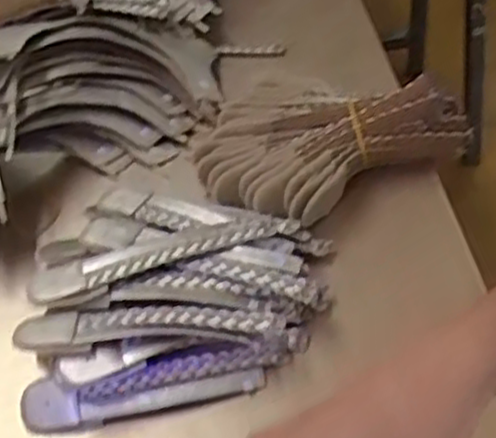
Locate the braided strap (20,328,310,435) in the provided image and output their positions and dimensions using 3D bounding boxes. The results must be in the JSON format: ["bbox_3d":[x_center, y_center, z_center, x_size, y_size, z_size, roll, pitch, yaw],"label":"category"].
[{"bbox_3d":[-0.047,0.095,0.468,0.170,0.027,0.032,-11,47,-7],"label":"braided strap"}]

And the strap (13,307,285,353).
[{"bbox_3d":[-0.058,0.062,0.463,0.155,0.005,0.029,-3,46,1],"label":"strap"}]

